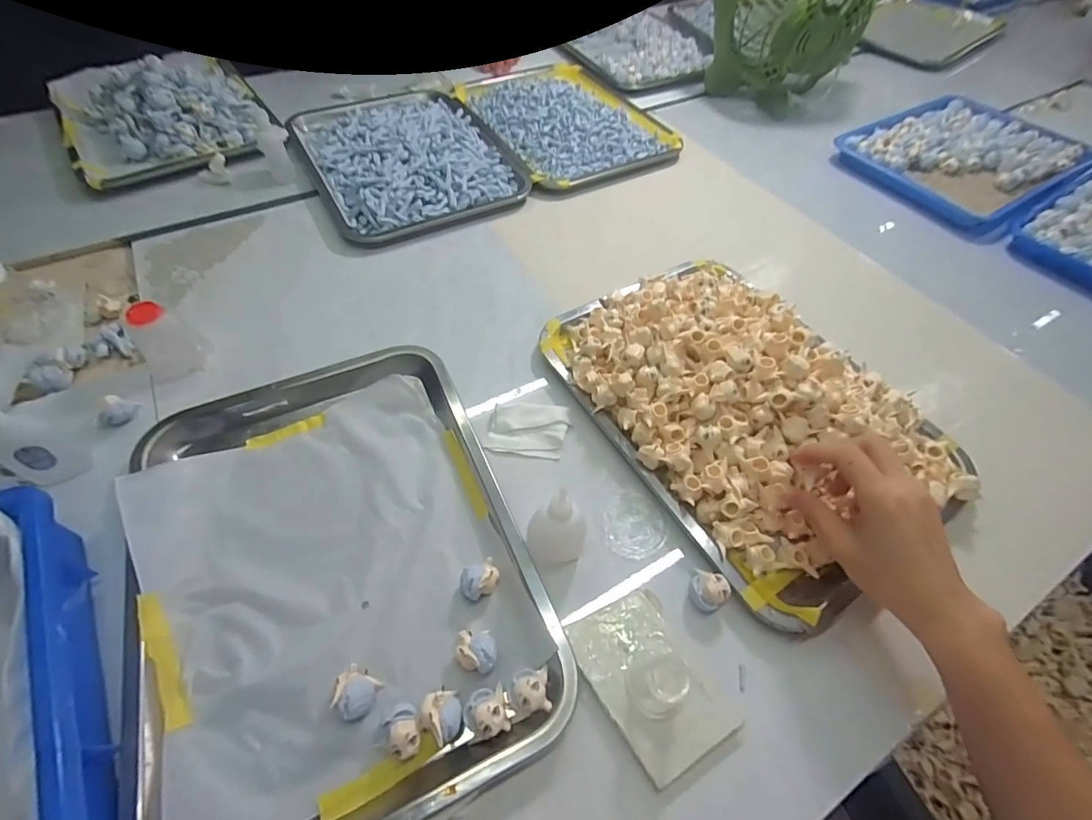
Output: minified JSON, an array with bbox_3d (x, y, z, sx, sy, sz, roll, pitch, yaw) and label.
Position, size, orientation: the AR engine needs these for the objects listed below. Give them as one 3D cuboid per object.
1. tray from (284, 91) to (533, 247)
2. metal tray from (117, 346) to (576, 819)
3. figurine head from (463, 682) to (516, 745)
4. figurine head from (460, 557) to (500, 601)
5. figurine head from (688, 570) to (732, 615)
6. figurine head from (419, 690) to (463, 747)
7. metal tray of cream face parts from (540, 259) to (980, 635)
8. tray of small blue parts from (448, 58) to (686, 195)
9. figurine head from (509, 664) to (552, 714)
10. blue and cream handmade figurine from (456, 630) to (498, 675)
[{"bbox_3d":[-0.207,-0.376,0.672,0.258,0.034,0.360,-24,59,-16],"label":"tray"},{"bbox_3d":[-0.157,0.104,0.349,0.255,0.024,0.346,-21,58,-15],"label":"metal tray"},{"bbox_3d":[-0.036,0.189,0.292,0.027,0.023,0.026,-14,57,-10],"label":"figurine head"},{"bbox_3d":[-0.048,0.124,0.339,0.028,0.024,0.021,-27,60,-18],"label":"figurine head"},{"bbox_3d":[0.118,0.132,0.340,0.025,0.022,0.024,0,56,-1],"label":"figurine head"},{"bbox_3d":[-0.063,0.190,0.291,0.026,0.026,0.023,33,61,20],"label":"figurine head"},{"bbox_3d":[0.178,-0.020,0.420,0.246,0.070,0.336,-26,60,-17],"label":"metal tray of cream face parts"},{"bbox_3d":[0.023,-0.486,0.757,0.255,0.030,0.368,-24,59,-16],"label":"tray of small blue parts"},{"bbox_3d":[-0.010,0.180,0.300,0.025,0.022,0.025,-7,56,-6],"label":"figurine head"},{"bbox_3d":[-0.045,0.162,0.313,0.026,0.024,0.024,0,56,-1],"label":"blue and cream handmade figurine"}]

